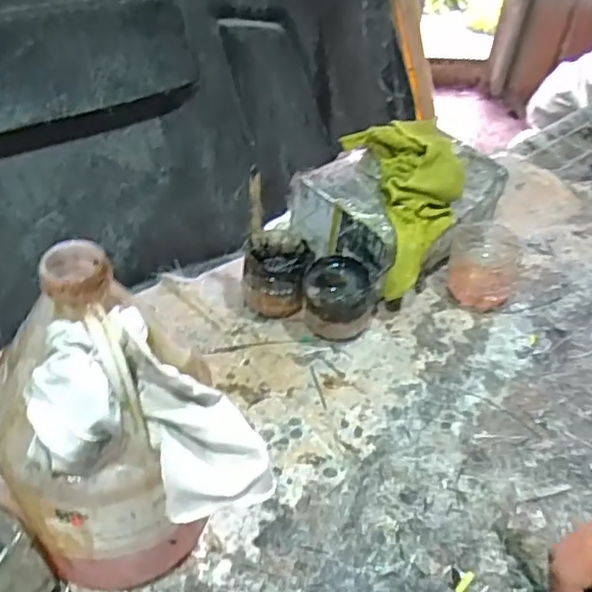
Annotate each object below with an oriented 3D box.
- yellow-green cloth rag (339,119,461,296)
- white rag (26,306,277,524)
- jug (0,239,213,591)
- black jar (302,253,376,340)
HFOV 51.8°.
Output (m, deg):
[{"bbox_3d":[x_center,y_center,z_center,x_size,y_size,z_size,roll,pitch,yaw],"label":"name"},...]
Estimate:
[{"bbox_3d":[0.136,-0.123,0.730,0.125,0.096,0.237,-1,65,-3],"label":"yellow-green cloth rag"},{"bbox_3d":[-0.088,0.081,0.385,0.081,0.173,0.081,-32,32,29],"label":"white rag"},{"bbox_3d":[-0.135,0.103,0.430,0.134,0.286,0.117,3,42,-2],"label":"jug"},{"bbox_3d":[0.048,0.006,0.704,0.076,0.075,0.073,3,42,-2],"label":"black jar"}]

